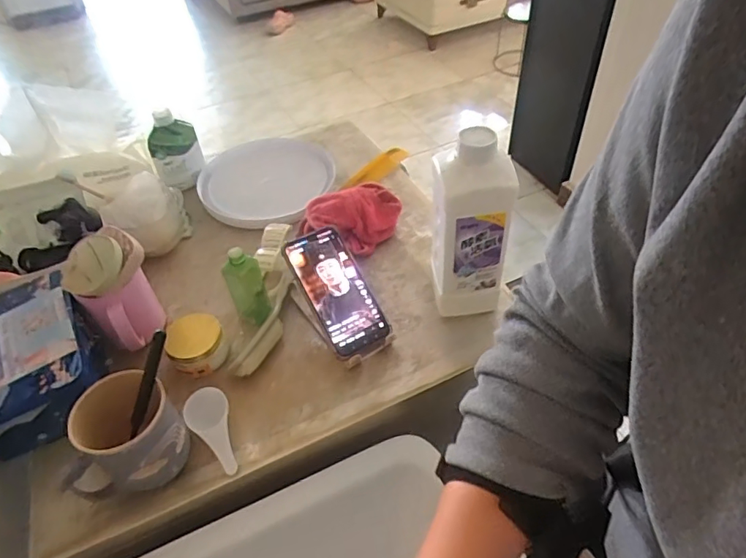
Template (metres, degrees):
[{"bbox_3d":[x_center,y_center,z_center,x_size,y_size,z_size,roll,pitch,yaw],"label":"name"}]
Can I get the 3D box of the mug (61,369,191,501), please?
[{"bbox_3d":[-0.242,0.159,0.514,0.099,0.109,0.092,-14,47,-9],"label":"mug"}]

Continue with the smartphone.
[{"bbox_3d":[-0.045,0.014,0.639,0.075,0.016,0.157,-26,79,-19],"label":"smartphone"}]

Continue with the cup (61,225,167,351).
[{"bbox_3d":[-0.304,0.013,0.617,0.084,0.133,0.088,-2,46,2],"label":"cup"}]

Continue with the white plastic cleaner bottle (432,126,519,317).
[{"bbox_3d":[0.109,-0.056,0.601,0.077,0.242,0.071,-9,46,-4],"label":"white plastic cleaner bottle"}]

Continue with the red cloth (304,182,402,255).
[{"bbox_3d":[-0.029,-0.092,0.769,0.137,0.057,0.105,-35,53,-26],"label":"red cloth"}]

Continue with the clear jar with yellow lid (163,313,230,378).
[{"bbox_3d":[-0.211,0.077,0.620,0.065,0.043,0.065,-2,46,2],"label":"clear jar with yellow lid"}]

